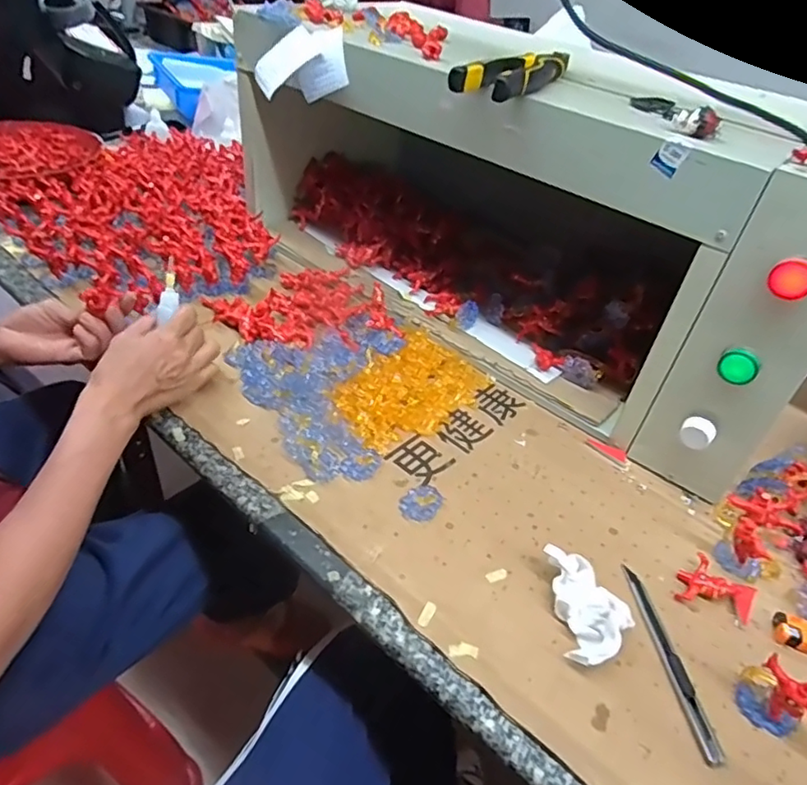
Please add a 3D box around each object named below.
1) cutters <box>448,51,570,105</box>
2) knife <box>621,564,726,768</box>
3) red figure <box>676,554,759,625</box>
[{"bbox_3d":[0.099,-0.279,0.495,0.050,0.023,0.169,25,44,19],"label":"cutters"},{"bbox_3d":[0.183,0.180,0.398,0.013,0.005,0.137,1,41,-8],"label":"knife"},{"bbox_3d":[0.241,0.151,0.442,0.053,0.011,0.044,22,43,16],"label":"red figure"}]

